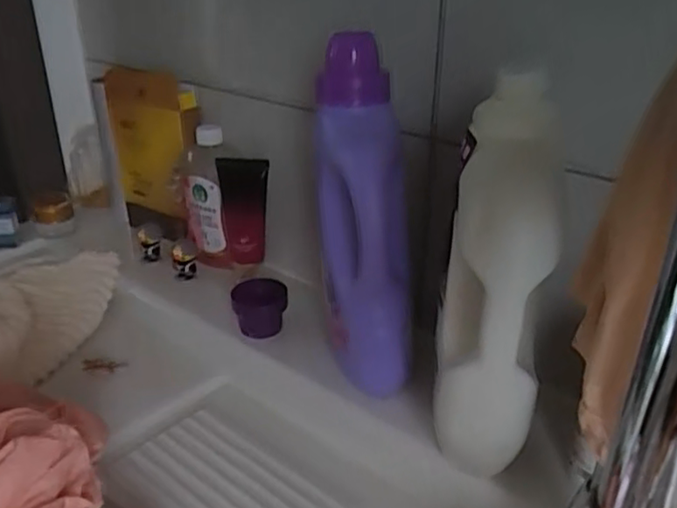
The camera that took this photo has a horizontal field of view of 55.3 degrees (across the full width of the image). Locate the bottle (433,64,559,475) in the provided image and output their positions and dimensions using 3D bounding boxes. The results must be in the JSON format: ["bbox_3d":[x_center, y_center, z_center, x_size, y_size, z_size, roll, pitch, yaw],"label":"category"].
[{"bbox_3d":[0.102,0.028,0.442,0.066,0.262,0.085,3,28,5],"label":"bottle"}]

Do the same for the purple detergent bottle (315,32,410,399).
[{"bbox_3d":[0.019,-0.019,0.548,0.080,0.290,0.075,-3,28,-6],"label":"purple detergent bottle"}]

